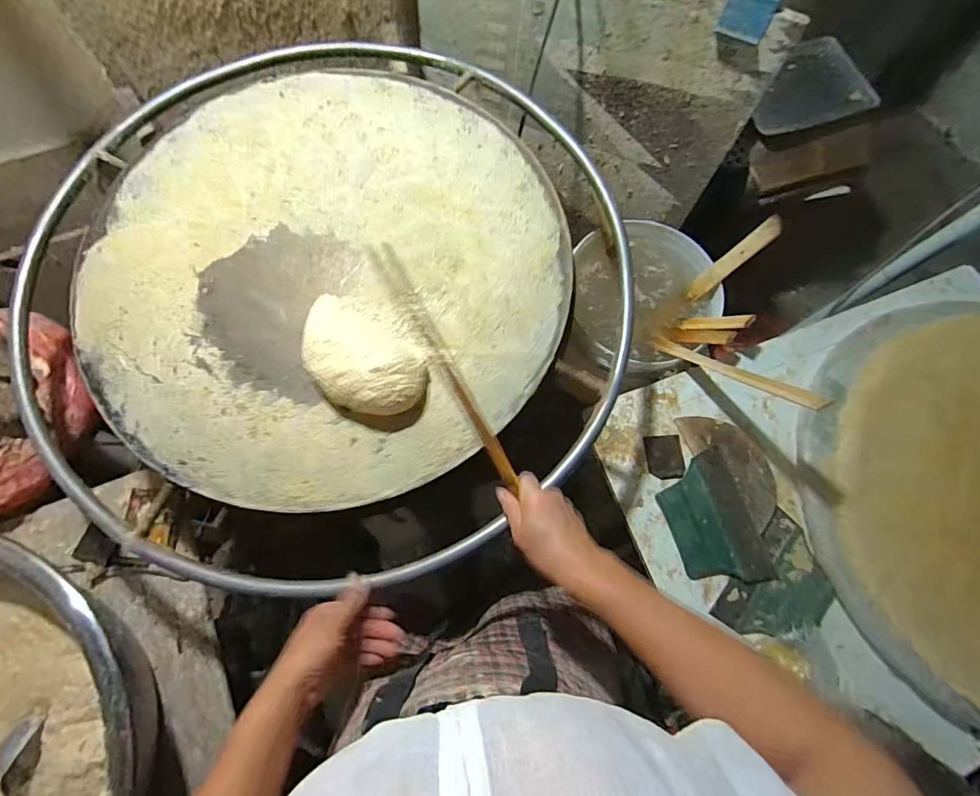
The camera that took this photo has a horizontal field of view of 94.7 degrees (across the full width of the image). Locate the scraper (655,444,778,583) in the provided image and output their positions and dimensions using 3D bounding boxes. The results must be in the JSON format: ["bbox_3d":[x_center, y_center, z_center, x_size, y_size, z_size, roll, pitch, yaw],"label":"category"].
[{"bbox_3d":[0.341,0.187,0.686,0.129,0.024,0.196,-17,74,-5],"label":"scraper"}]

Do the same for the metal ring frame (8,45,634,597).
[{"bbox_3d":[-0.221,-0.159,0.611,0.820,0.052,0.793,-15,74,-5],"label":"metal ring frame"}]

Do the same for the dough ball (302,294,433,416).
[{"bbox_3d":[-0.154,-0.055,0.534,0.169,0.057,0.114,40,77,11],"label":"dough ball"}]

